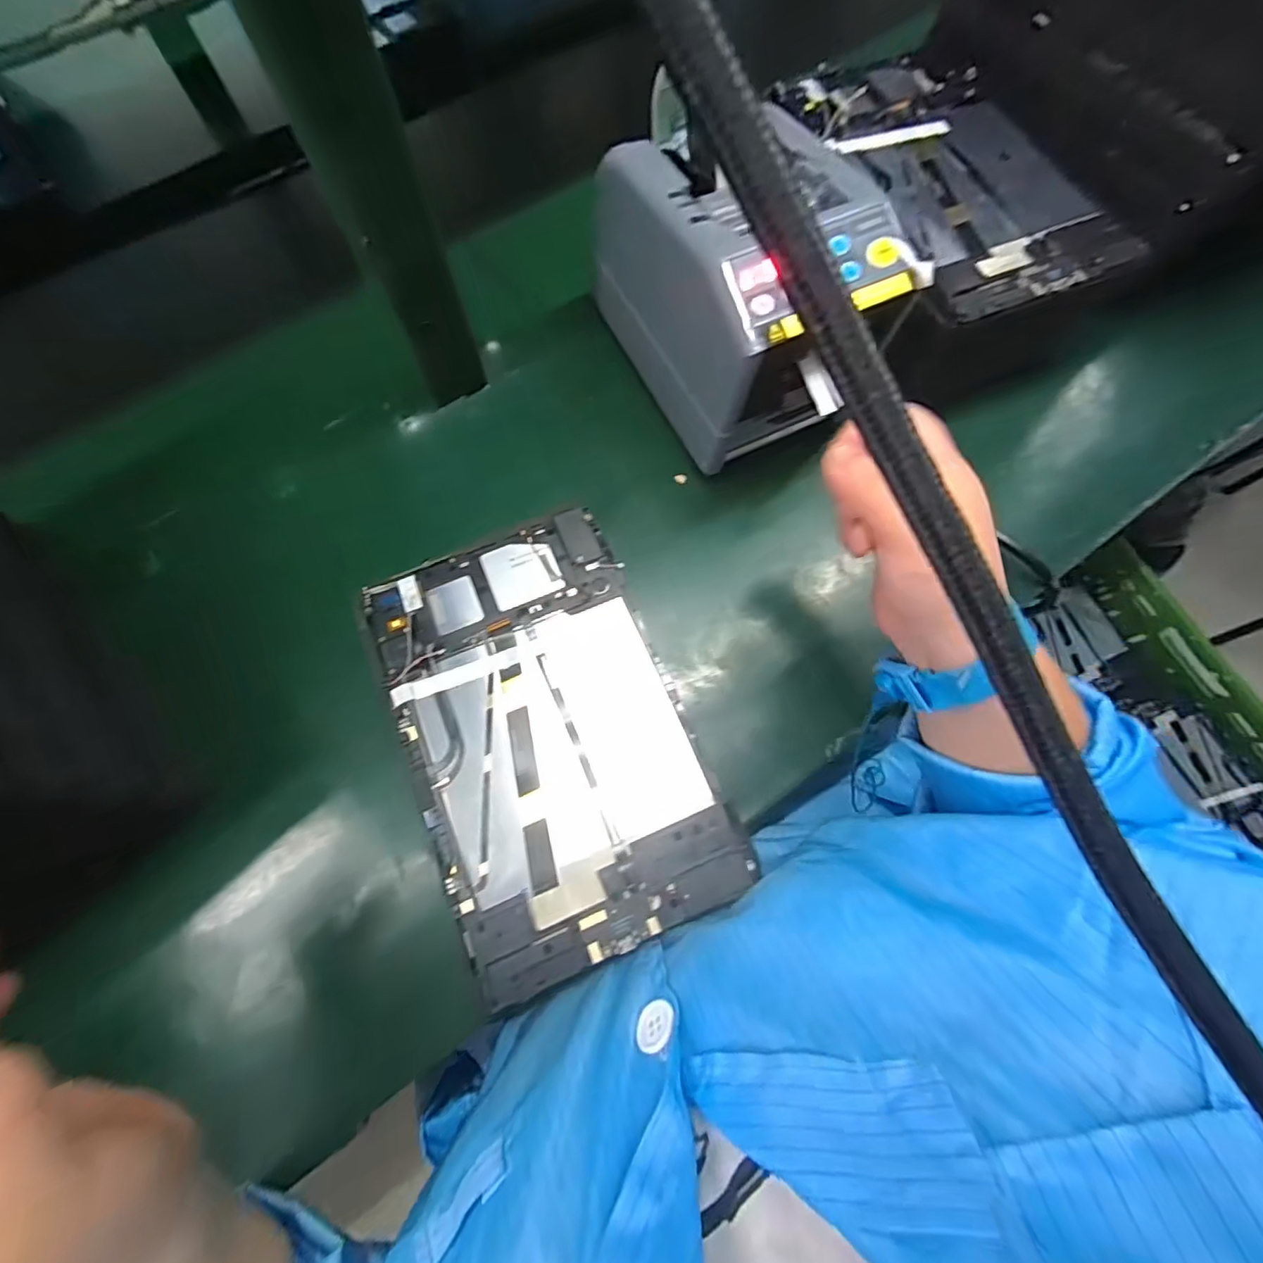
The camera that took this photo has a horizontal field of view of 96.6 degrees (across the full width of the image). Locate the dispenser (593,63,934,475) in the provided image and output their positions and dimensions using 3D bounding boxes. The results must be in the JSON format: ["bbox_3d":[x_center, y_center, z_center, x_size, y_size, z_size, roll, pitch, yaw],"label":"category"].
[{"bbox_3d":[0.066,-0.208,0.349,0.113,0.137,0.204,-25,72,-7],"label":"dispenser"}]

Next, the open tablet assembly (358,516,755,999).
[{"bbox_3d":[-0.047,0.051,0.309,0.144,0.008,0.232,-23,71,-7],"label":"open tablet assembly"}]

